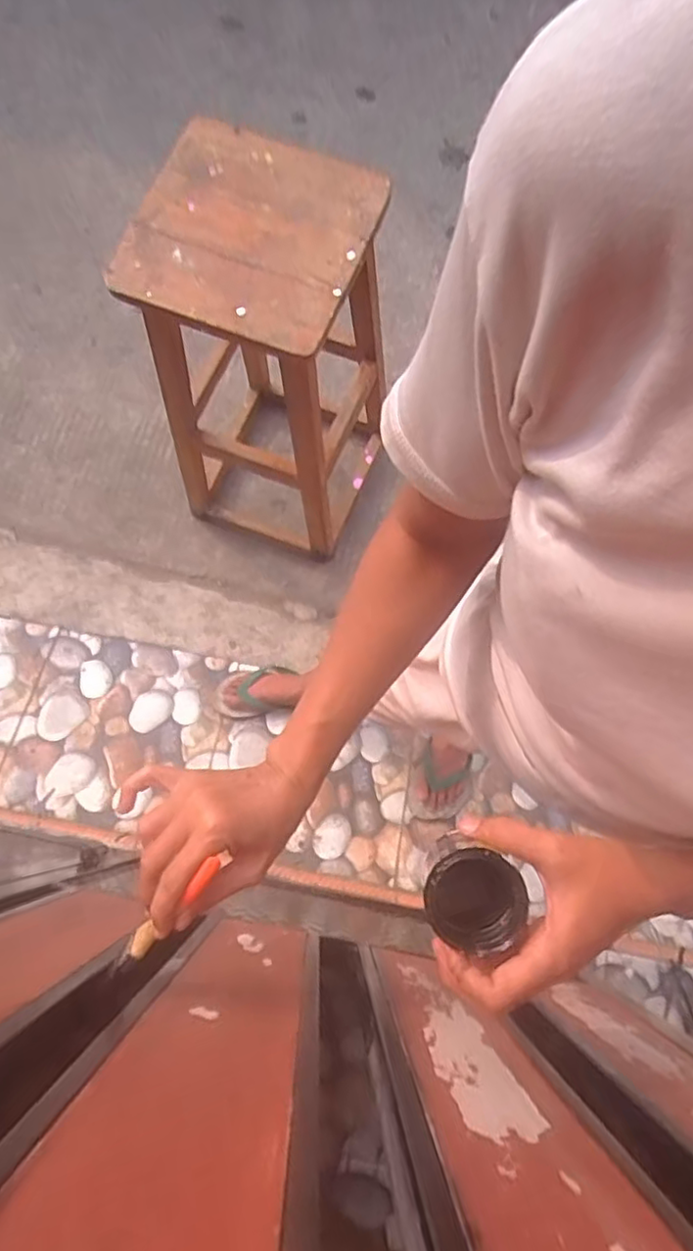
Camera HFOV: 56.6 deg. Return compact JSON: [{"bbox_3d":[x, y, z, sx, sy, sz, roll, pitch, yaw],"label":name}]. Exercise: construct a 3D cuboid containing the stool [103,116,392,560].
[{"bbox_3d":[-0.115,-0.459,1.186,0.370,0.765,0.370,1,75,-2],"label":"stool"}]

